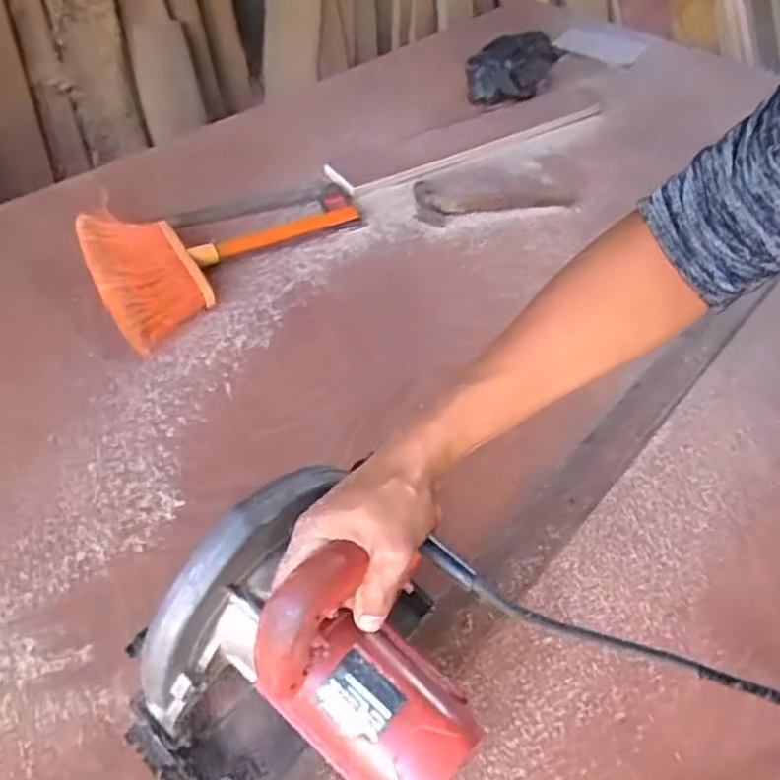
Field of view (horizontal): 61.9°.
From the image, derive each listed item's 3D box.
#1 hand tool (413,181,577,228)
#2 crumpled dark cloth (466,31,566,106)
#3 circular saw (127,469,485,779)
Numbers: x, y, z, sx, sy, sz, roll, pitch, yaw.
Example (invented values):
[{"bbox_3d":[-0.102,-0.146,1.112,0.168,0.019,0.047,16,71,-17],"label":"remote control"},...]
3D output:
[{"bbox_3d":[0.164,-0.310,1.047,0.259,0.023,0.094,-9,48,-11],"label":"hand tool"},{"bbox_3d":[0.233,-0.610,1.223,0.178,0.106,0.078,-5,47,-7],"label":"crumpled dark cloth"},{"bbox_3d":[-0.050,0.201,0.447,0.198,0.201,0.212,34,54,26],"label":"circular saw"}]

